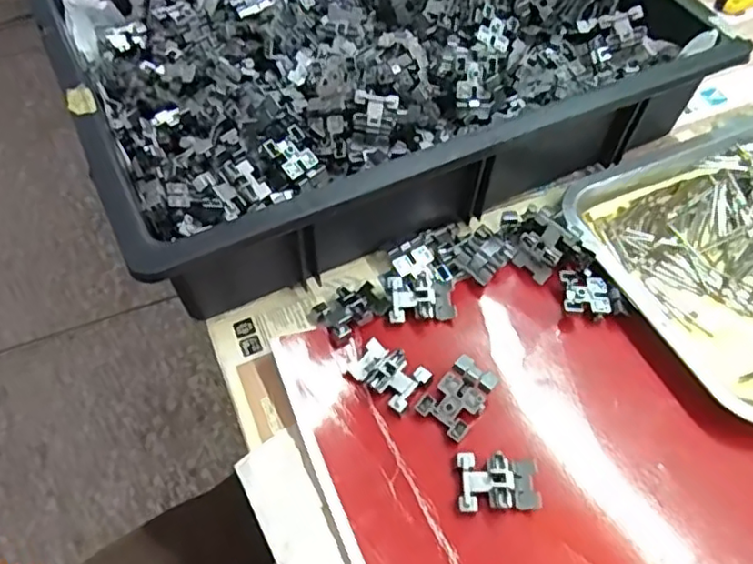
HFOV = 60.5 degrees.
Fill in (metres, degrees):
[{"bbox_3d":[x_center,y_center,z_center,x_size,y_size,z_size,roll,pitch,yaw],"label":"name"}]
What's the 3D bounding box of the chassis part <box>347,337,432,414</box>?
[{"bbox_3d":[0.007,0.054,0.394,0.044,0.008,0.031,36,63,24],"label":"chassis part"}]

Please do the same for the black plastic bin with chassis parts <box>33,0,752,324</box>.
[{"bbox_3d":[-0.003,-0.172,0.505,0.428,0.089,0.310,-24,57,-15],"label":"black plastic bin with chassis parts"}]

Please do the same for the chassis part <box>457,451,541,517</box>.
[{"bbox_3d":[0.067,0.110,0.357,0.044,0.012,0.030,-1,54,0],"label":"chassis part"}]

